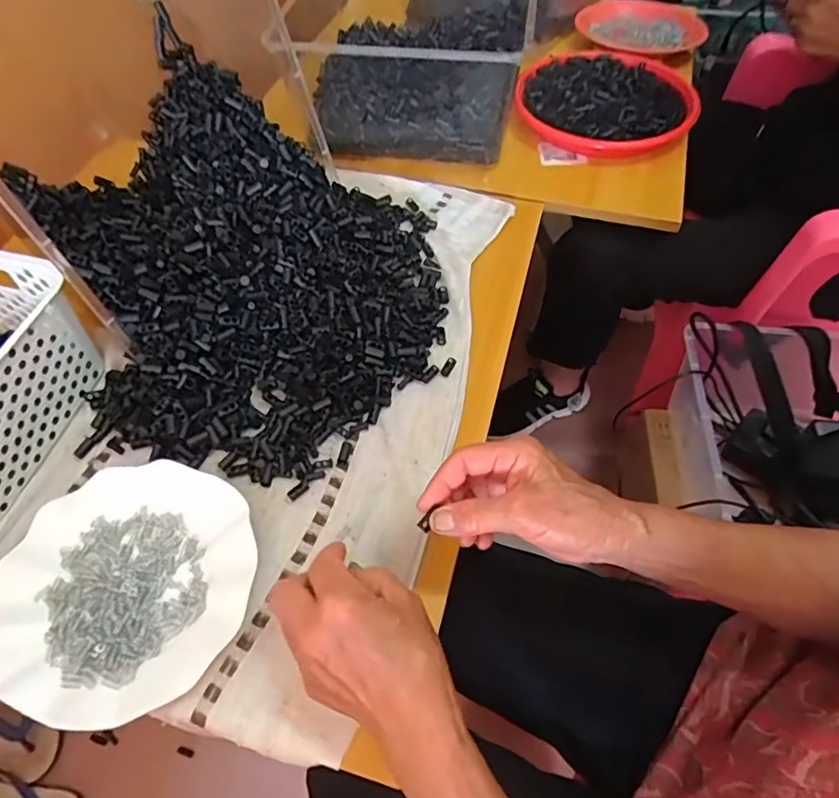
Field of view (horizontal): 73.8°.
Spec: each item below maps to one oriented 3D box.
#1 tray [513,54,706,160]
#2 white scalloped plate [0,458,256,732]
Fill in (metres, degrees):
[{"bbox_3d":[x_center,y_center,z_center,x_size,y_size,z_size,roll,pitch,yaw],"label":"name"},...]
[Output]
[{"bbox_3d":[0.254,-0.413,0.759,0.231,0.029,0.236,0,56,0],"label":"tray"},{"bbox_3d":[-0.216,0.136,0.413,0.178,0.022,0.177,0,56,0],"label":"white scalloped plate"}]

